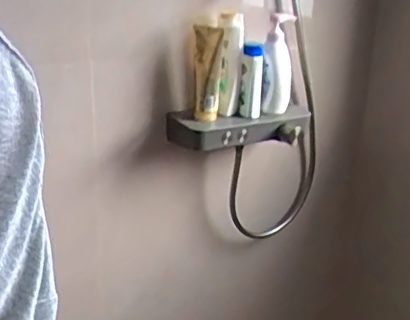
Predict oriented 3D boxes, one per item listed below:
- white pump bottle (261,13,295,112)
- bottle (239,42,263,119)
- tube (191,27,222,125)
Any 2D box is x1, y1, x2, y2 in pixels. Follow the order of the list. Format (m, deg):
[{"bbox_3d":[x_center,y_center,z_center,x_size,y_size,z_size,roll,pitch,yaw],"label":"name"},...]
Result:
[{"bbox_3d":[0.162,-0.209,1.257,0.065,0.199,0.071,3,23,7],"label":"white pump bottle"},{"bbox_3d":[0.100,-0.169,1.245,0.053,0.149,0.054,1,23,3],"label":"bottle"},{"bbox_3d":[0.001,-0.176,1.203,0.059,0.190,0.064,3,23,-4],"label":"tube"}]

